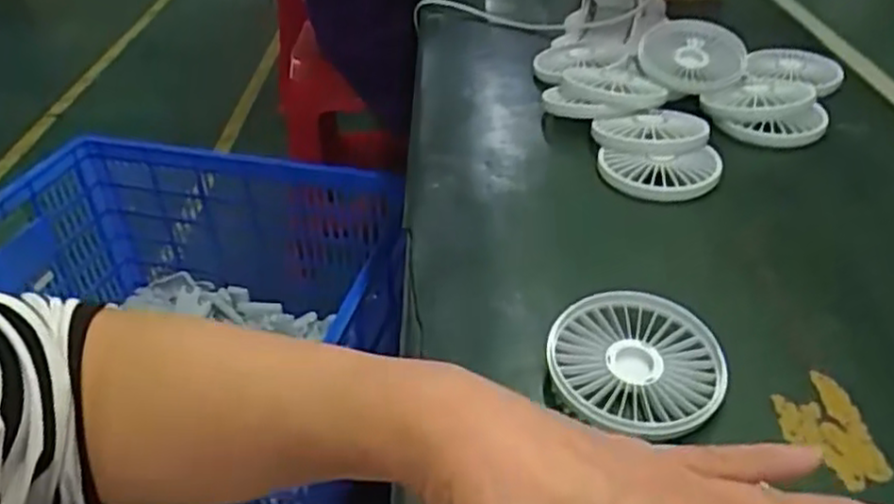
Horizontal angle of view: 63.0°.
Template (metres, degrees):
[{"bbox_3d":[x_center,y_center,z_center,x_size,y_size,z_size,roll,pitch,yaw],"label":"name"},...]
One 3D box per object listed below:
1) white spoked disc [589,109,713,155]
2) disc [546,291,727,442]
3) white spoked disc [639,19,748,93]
[{"bbox_3d":[0.164,-0.094,0.581,0.081,0.019,0.073,-10,37,-11],"label":"white spoked disc"},{"bbox_3d":[0.101,0.058,0.392,0.087,0.021,0.086,-1,37,1],"label":"disc"},{"bbox_3d":[0.223,-0.179,0.668,0.091,0.016,0.084,4,58,24],"label":"white spoked disc"}]

